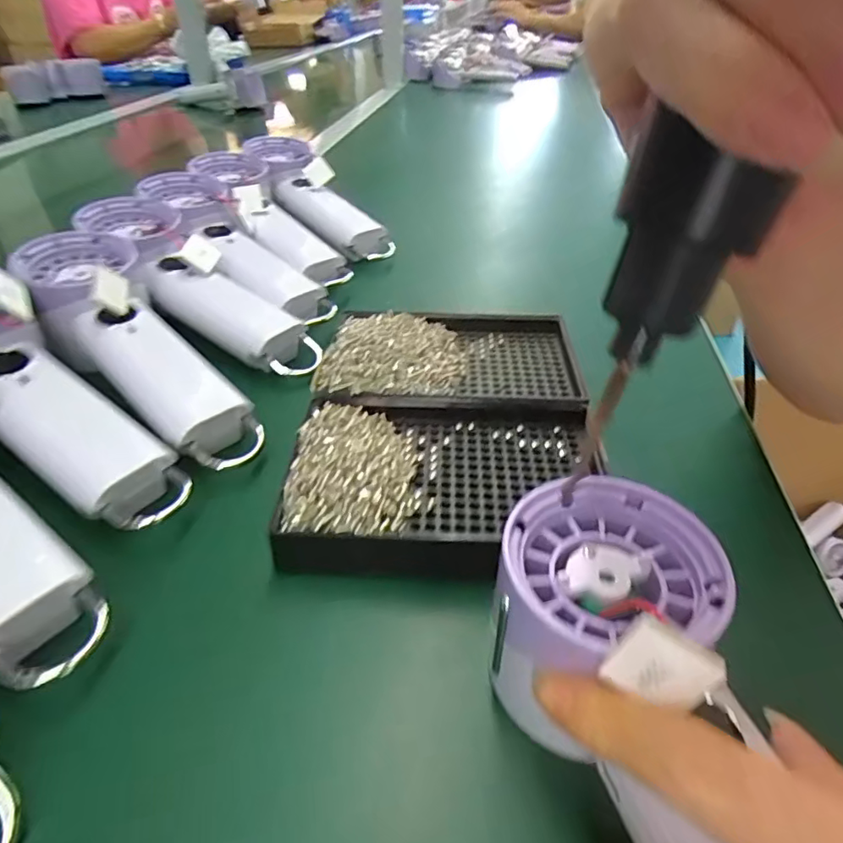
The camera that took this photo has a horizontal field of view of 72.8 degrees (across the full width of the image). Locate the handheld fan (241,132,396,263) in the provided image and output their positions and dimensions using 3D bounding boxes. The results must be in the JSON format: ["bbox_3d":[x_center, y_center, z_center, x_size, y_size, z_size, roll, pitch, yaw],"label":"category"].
[{"bbox_3d":[-0.088,-0.197,0.492,0.061,0.032,0.185,-24,60,-27],"label":"handheld fan"}]

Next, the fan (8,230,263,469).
[{"bbox_3d":[-0.149,-0.044,0.297,0.060,0.031,0.190,-33,63,-34],"label":"fan"}]

